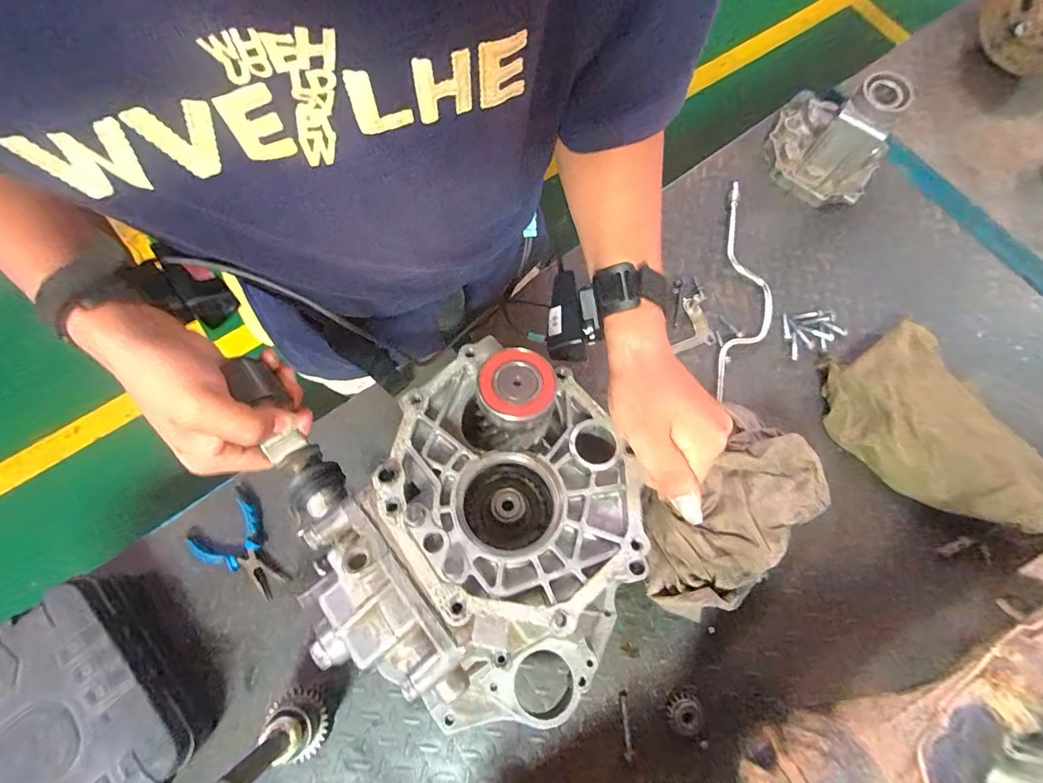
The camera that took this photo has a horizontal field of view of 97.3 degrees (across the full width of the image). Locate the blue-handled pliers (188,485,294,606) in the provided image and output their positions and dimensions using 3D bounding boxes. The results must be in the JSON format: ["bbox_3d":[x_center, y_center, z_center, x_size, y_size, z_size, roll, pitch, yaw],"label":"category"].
[{"bbox_3d":[-0.393,0.224,0.653,0.105,0.029,0.148,-42,75,-12],"label":"blue-handled pliers"}]

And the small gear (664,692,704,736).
[{"bbox_3d":[0.208,0.412,0.587,0.044,0.015,0.043,-8,71,-1],"label":"small gear"}]

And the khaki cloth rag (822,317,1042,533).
[{"bbox_3d":[0.594,0.045,0.649,0.221,0.055,0.290,-36,60,3],"label":"khaki cloth rag"}]

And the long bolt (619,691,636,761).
[{"bbox_3d":[0.134,0.429,0.590,0.012,0.012,0.071,-4,73,0],"label":"long bolt"}]

